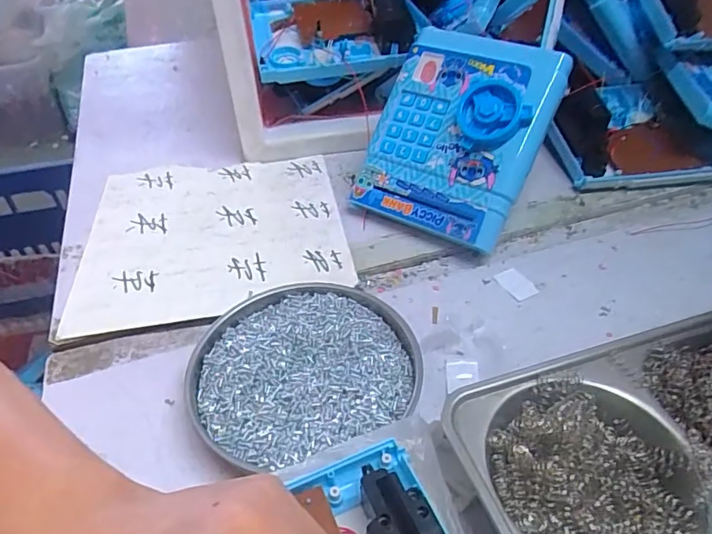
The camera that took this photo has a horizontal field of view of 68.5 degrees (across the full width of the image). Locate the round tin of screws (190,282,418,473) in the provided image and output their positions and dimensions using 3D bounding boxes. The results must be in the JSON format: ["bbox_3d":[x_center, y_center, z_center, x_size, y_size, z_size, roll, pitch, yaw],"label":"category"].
[{"bbox_3d":[-0.031,0.060,0.322,0.138,0.018,0.122,-13,41,-14],"label":"round tin of screws"}]

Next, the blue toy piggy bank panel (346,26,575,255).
[{"bbox_3d":[0.079,-0.107,0.419,0.128,0.024,0.162,25,91,27],"label":"blue toy piggy bank panel"}]

